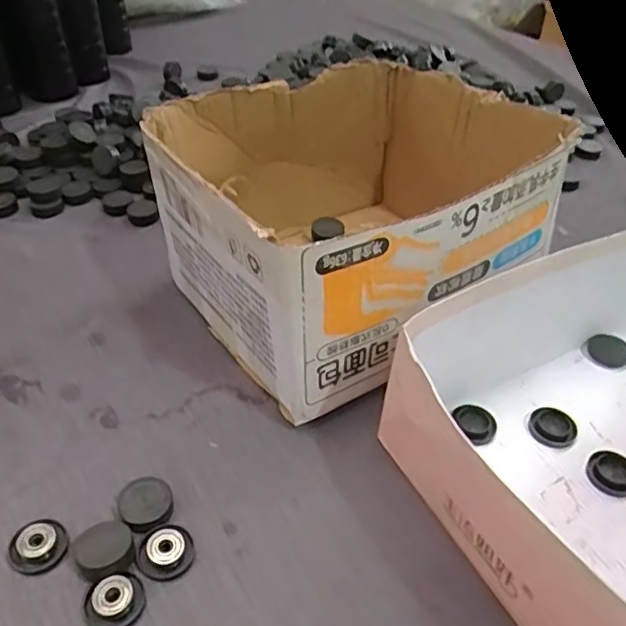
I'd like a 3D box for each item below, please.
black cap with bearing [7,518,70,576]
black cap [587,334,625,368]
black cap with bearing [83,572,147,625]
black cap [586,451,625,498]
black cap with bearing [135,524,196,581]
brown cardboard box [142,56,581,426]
[{"bbox_3d":[-0.159,0.134,0.356,0.032,0.010,0.031,0,41,0],"label":"black cap with bearing"},{"bbox_3d":[0.240,0.032,0.496,0.032,0.006,0.030,-13,58,8],"label":"black cap"},{"bbox_3d":[-0.108,0.157,0.334,0.031,0.010,0.026,-19,45,-21],"label":"black cap with bearing"},{"bbox_3d":[0.201,0.108,0.411,0.032,0.010,0.028,9,42,9],"label":"black cap"},{"bbox_3d":[-0.086,0.137,0.357,0.032,0.008,0.032,0,41,0],"label":"black cap with bearing"},{"bbox_3d":[0.027,-0.086,0.512,0.269,0.150,0.248,-22,46,-24],"label":"brown cardboard box"}]

